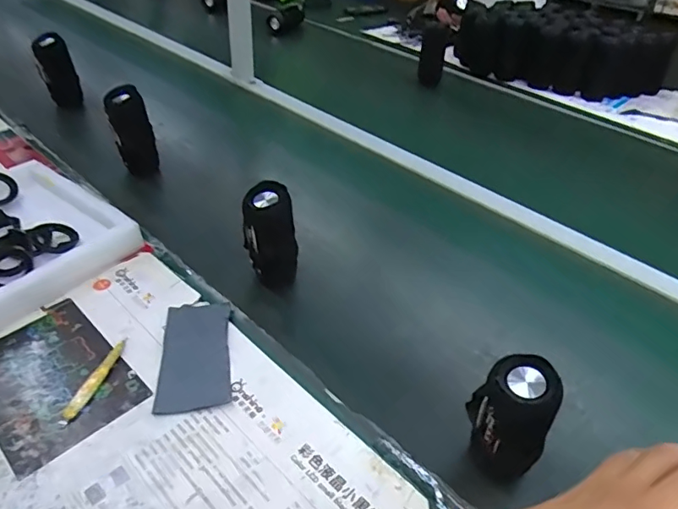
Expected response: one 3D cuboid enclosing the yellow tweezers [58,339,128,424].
[{"bbox_3d":[-0.277,0.141,0.581,0.017,0.010,0.119,12,40,8],"label":"yellow tweezers"}]

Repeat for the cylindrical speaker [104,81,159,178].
[{"bbox_3d":[-0.371,-0.220,0.908,0.065,0.155,0.066,3,40,-2],"label":"cylindrical speaker"}]

